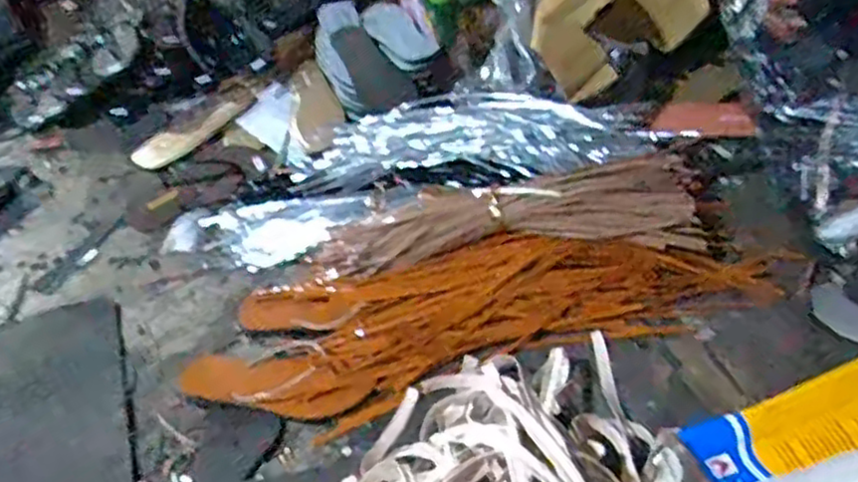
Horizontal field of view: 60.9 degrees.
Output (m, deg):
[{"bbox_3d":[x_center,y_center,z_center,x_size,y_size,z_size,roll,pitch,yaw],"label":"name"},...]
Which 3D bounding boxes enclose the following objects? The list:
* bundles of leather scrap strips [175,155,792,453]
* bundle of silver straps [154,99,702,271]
[{"bbox_3d":[0.062,0.043,0.960,0.764,0.160,0.274,-12,47,-8],"label":"bundles of leather scrap strips"},{"bbox_3d":[-0.032,-0.121,1.157,0.785,0.088,0.273,-15,46,7],"label":"bundle of silver straps"}]

